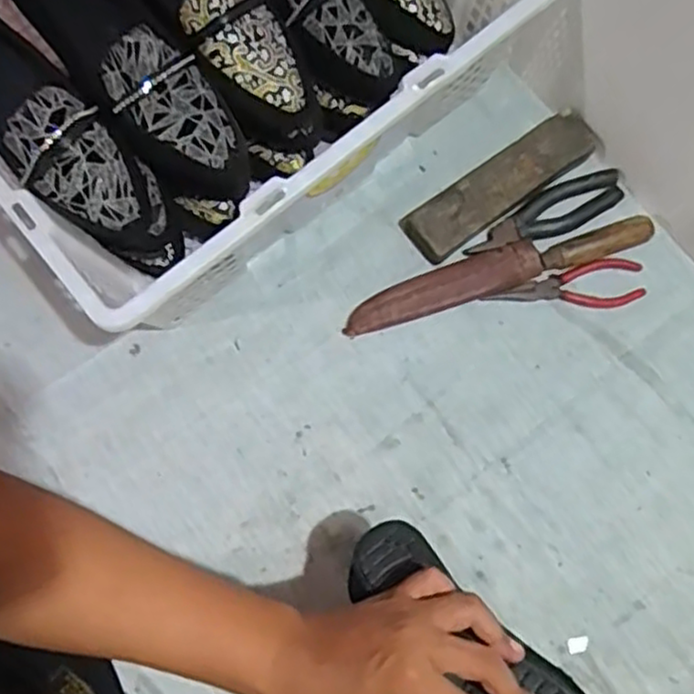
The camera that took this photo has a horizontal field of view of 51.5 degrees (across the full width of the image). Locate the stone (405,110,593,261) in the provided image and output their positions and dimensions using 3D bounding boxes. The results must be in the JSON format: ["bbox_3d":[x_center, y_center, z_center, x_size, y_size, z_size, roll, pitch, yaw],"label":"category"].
[{"bbox_3d":[0.147,-0.157,0.696,0.205,0.035,0.054,-35,80,-8],"label":"stone"}]

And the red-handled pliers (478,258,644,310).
[{"bbox_3d":[0.210,-0.055,0.693,0.154,0.009,0.044,-9,78,-3],"label":"red-handled pliers"}]

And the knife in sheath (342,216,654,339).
[{"bbox_3d":[0.142,-0.074,0.687,0.299,0.029,0.040,-18,78,-5],"label":"knife in sheath"}]

